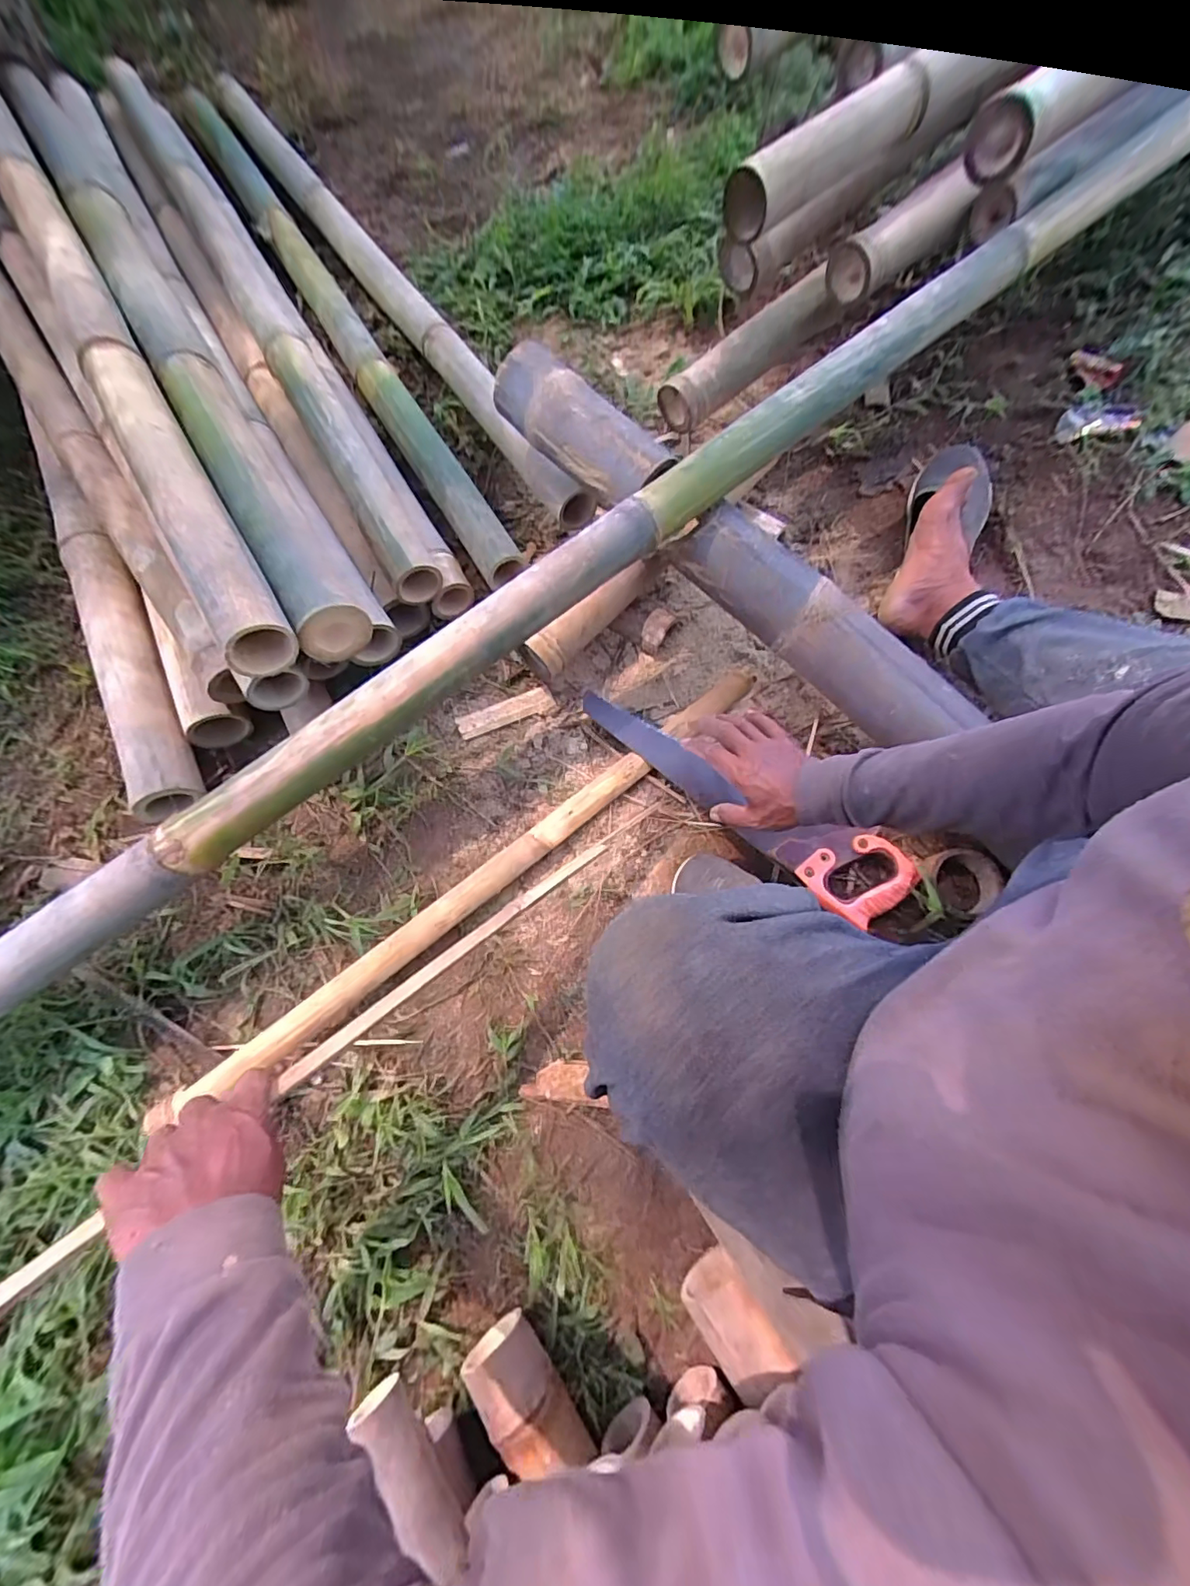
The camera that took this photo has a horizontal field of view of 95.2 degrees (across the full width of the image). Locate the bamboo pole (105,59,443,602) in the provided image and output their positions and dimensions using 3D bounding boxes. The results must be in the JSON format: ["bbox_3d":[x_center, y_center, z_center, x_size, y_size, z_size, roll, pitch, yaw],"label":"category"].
[{"bbox_3d":[-0.605,-0.899,0.916,0.085,0.076,1.532,-30,71,-8],"label":"bamboo pole"}]

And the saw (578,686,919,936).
[{"bbox_3d":[0.179,-0.001,0.689,0.448,0.027,0.104,35,75,13],"label":"saw"}]

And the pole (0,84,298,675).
[{"bbox_3d":[-0.689,-0.672,0.732,0.076,0.094,1.336,-31,71,-9],"label":"pole"}]

